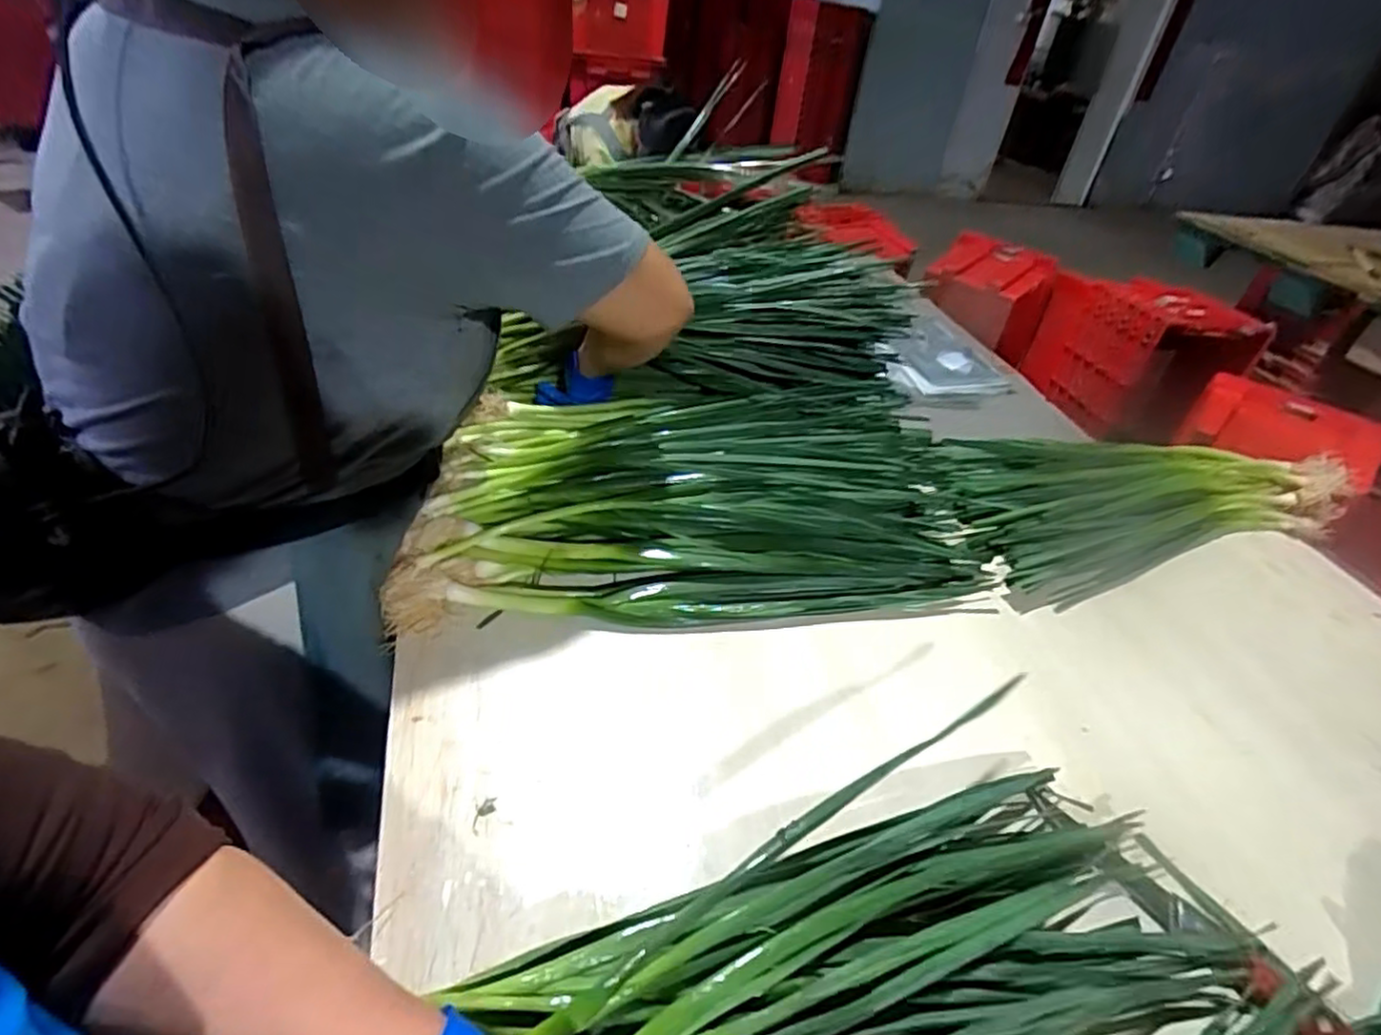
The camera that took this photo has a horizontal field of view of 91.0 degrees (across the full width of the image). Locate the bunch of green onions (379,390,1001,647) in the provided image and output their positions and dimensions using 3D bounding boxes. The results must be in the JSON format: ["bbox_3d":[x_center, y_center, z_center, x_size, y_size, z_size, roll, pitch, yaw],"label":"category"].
[{"bbox_3d":[0.022,-0.026,0.783,0.642,0.123,0.285,0,38,-9],"label":"bunch of green onions"}]

